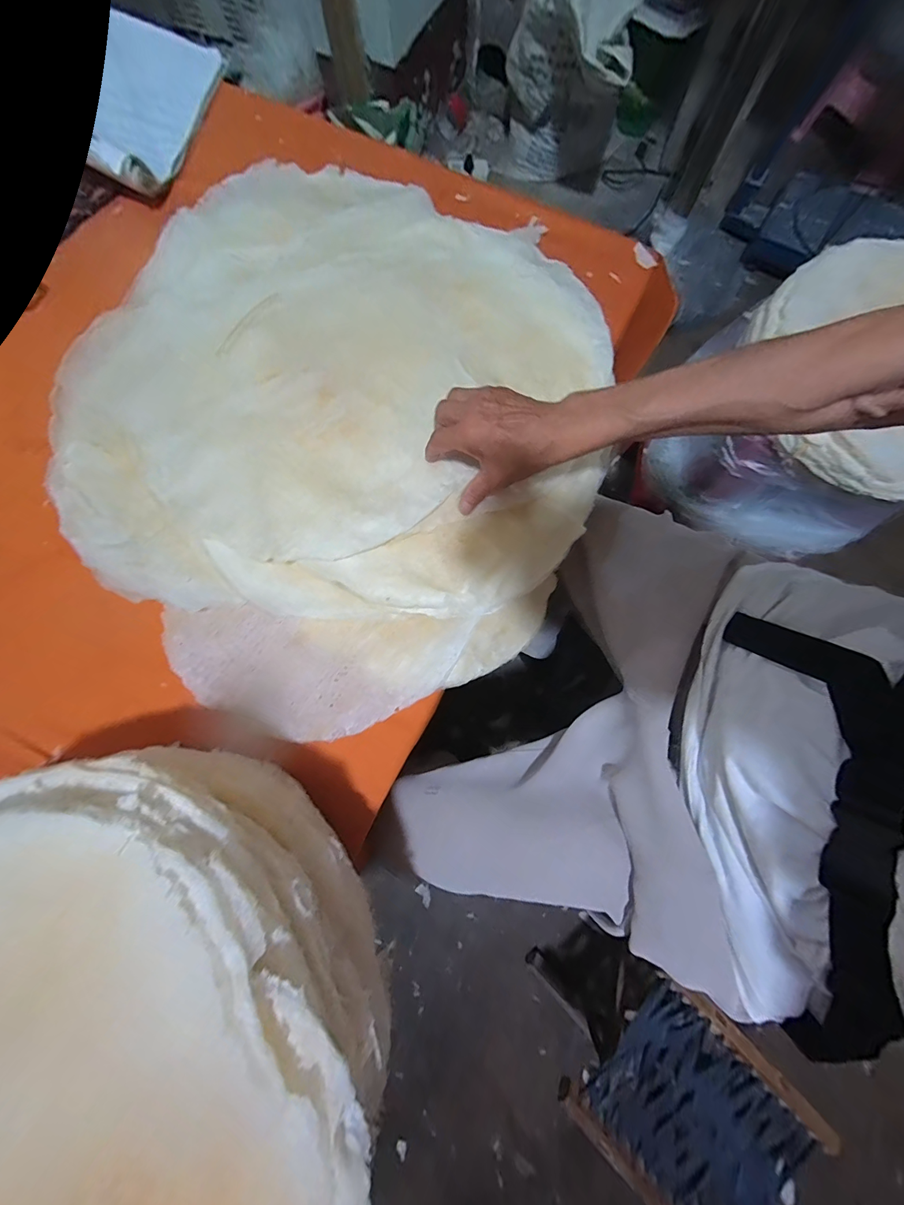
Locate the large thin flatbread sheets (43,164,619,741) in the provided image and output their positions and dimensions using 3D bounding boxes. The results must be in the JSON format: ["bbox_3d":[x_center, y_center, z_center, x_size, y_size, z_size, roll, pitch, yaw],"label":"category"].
[{"bbox_3d":[-0.134,-0.208,0.450,0.600,0.051,0.643,25,82,4],"label":"large thin flatbread sheets"}]

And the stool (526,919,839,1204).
[{"bbox_3d":[0.334,0.734,0.665,0.274,0.292,0.229,43,83,10],"label":"stool"}]

